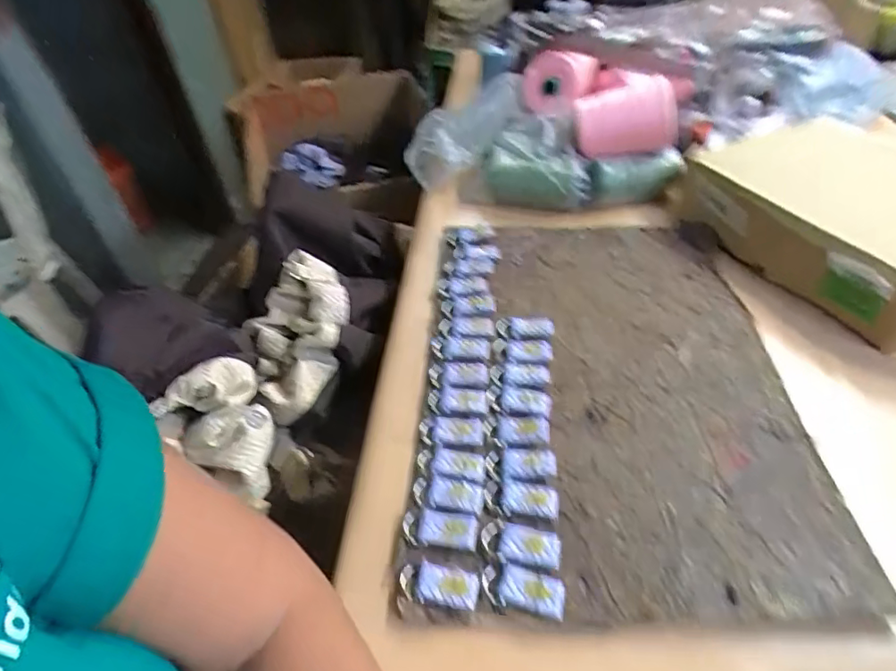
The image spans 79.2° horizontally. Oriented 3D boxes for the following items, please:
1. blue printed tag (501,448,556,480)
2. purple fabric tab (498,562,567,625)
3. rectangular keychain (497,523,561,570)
[{"bbox_3d":[0.060,0.094,0.400,0.038,0.004,0.025,0,44,7],"label":"blue printed tag"},{"bbox_3d":[0.051,0.157,0.332,0.039,0.005,0.024,10,46,17],"label":"purple fabric tab"},{"bbox_3d":[0.053,0.136,0.352,0.039,0.004,0.025,8,45,15],"label":"rectangular keychain"}]

